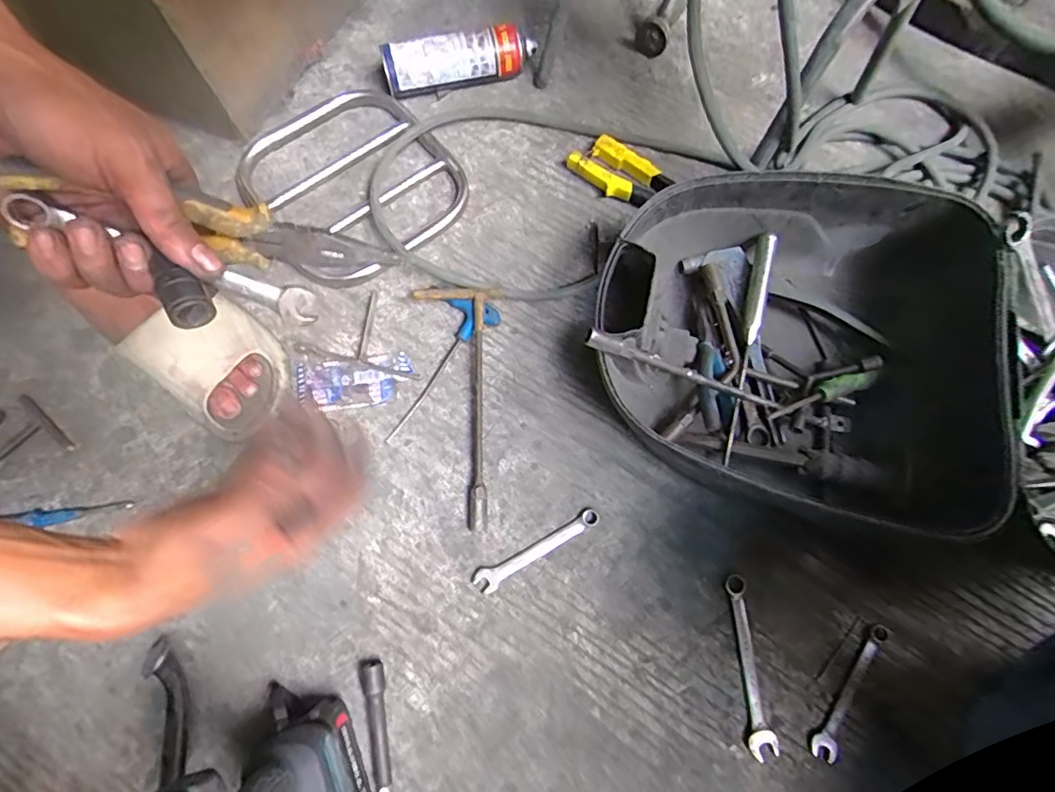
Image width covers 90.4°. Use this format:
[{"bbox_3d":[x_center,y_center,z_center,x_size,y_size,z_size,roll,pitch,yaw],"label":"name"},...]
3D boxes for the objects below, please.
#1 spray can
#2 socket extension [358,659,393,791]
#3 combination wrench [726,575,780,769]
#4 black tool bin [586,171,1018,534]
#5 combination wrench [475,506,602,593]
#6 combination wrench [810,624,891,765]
[{"bbox_3d":[-0.093,-0.469,0.742,0.214,0.065,0.059,-11,72,-6],"label":"spray can"},{"bbox_3d":[-0.145,0.324,0.502,0.022,0.019,0.123,-10,72,-5],"label":"socket extension"},{"bbox_3d":[0.228,0.276,0.541,0.027,0.009,0.170,-5,72,-4],"label":"combination wrench"},{"bbox_3d":[0.274,-0.061,0.570,0.375,0.147,0.361,18,72,4],"label":"black tool bin"},{"bbox_3d":[0.011,0.165,0.567,0.148,0.008,0.024,-30,75,-11],"label":"combination wrench"},{"bbox_3d":[0.333,0.302,0.542,0.024,0.007,0.148,35,74,9],"label":"combination wrench"}]

